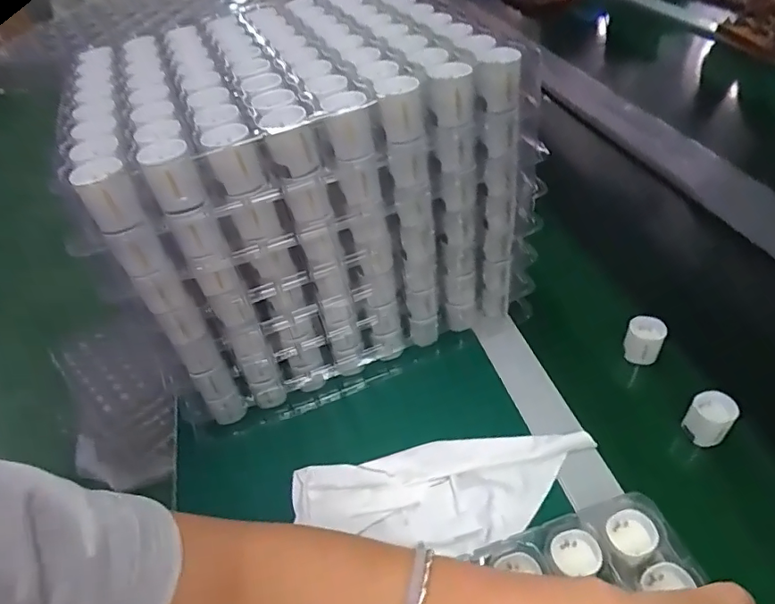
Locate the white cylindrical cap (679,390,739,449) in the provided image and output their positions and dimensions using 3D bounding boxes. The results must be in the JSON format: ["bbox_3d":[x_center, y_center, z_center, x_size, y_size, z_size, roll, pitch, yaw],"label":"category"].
[{"bbox_3d":[0.257,0.093,0.416,0.027,0.036,0.029,-4,45,4],"label":"white cylindrical cap"}]

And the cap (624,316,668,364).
[{"bbox_3d":[0.236,0.036,0.479,0.030,0.036,0.026,23,52,27],"label":"cap"}]

